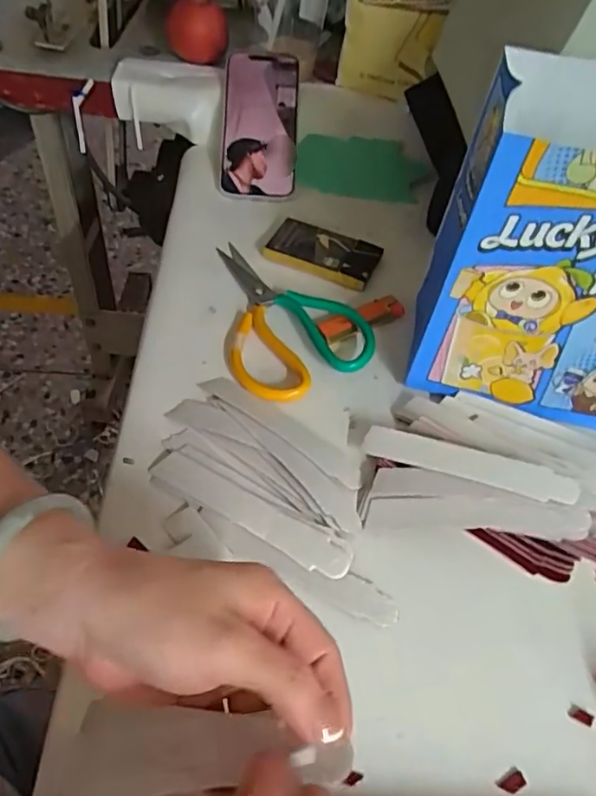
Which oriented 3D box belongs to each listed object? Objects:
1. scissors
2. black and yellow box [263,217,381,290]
[{"bbox_3d":[-0.010,-0.078,0.500,0.110,0.021,0.189,-9,53,-12],"label":"scissors"},{"bbox_3d":[0.024,-0.136,0.542,0.100,0.015,0.052,24,53,13],"label":"black and yellow box"}]

